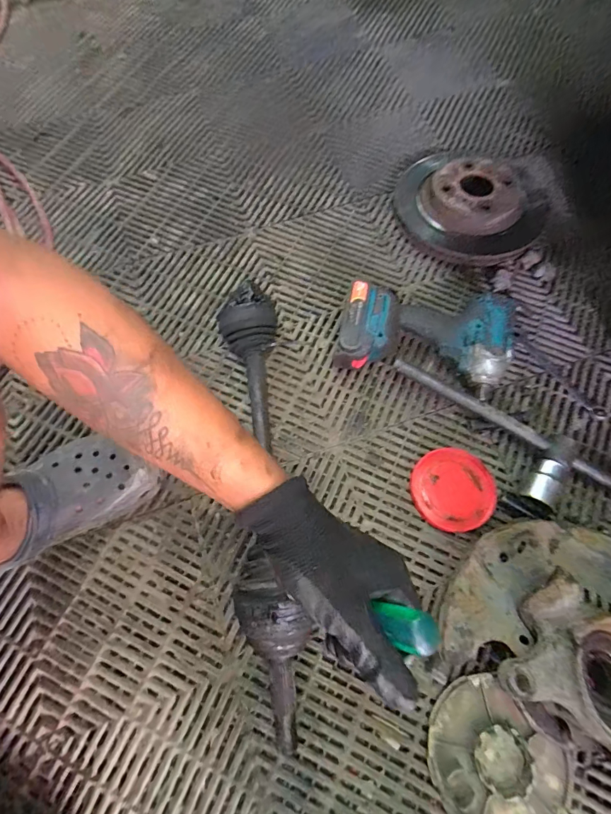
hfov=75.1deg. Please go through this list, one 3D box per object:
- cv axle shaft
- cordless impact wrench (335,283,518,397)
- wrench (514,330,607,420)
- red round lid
[{"bbox_3d":[-0.051,0.081,0.464,0.082,0.080,0.539,-8,69,-3],"label":"cv axle shaft"},{"bbox_3d":[0.163,-0.097,0.546,0.225,0.088,0.129,12,67,8],"label":"cordless impact wrench"},{"bbox_3d":[0.360,-0.048,0.568,0.018,0.010,0.164,-32,68,-11],"label":"wrench"},{"bbox_3d":[0.190,0.106,0.511,0.102,0.012,0.101,-1,66,2],"label":"red round lid"}]

